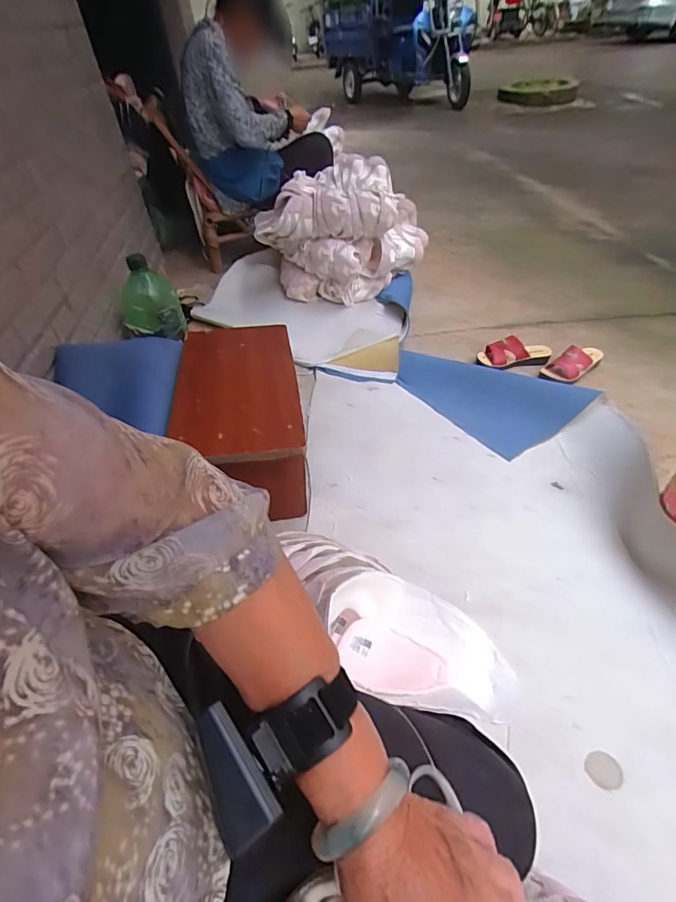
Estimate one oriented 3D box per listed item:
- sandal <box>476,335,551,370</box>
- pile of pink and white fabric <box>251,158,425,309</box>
[{"bbox_3d":[0.530,-0.294,1.376,0.206,0.067,0.078,-3,45,-2],"label":"sandal"},{"bbox_3d":[0.012,-0.764,1.642,0.580,0.379,0.344,1,45,8],"label":"pile of pink and white fabric"}]

